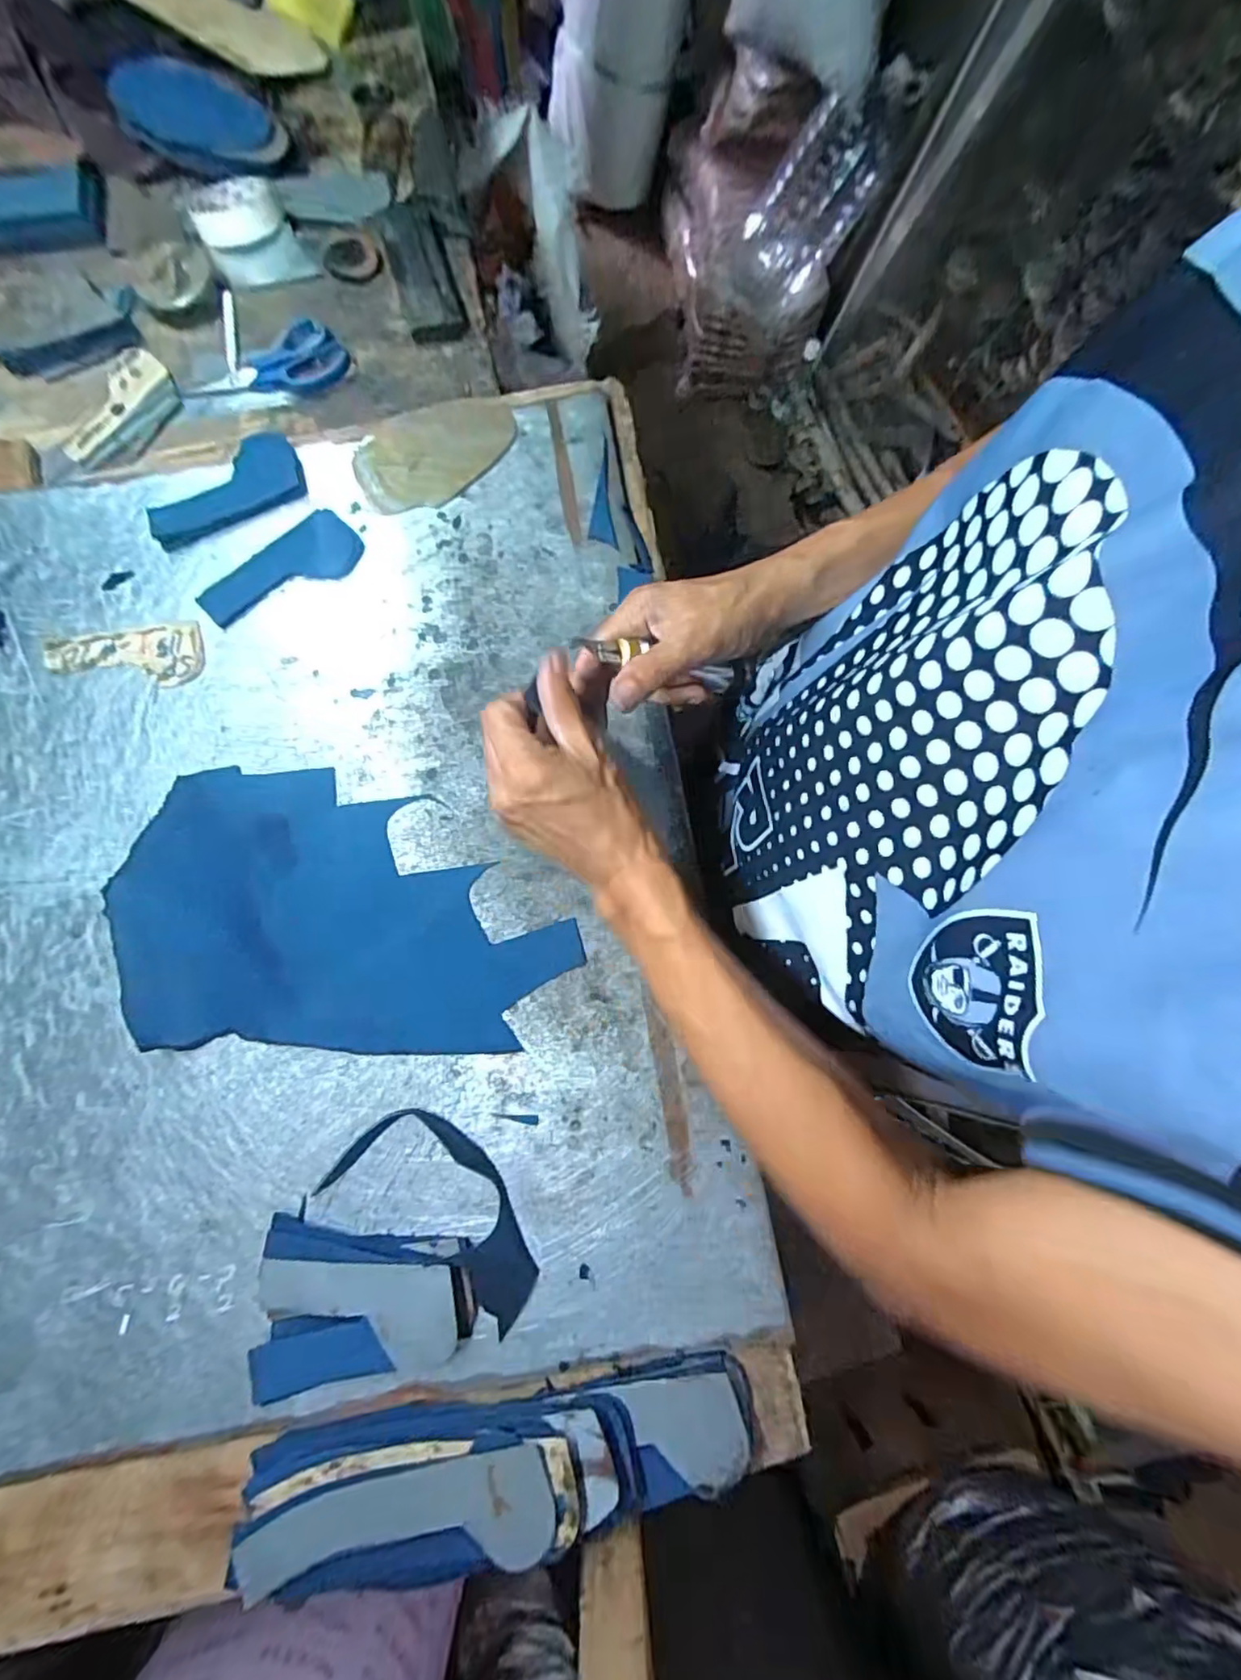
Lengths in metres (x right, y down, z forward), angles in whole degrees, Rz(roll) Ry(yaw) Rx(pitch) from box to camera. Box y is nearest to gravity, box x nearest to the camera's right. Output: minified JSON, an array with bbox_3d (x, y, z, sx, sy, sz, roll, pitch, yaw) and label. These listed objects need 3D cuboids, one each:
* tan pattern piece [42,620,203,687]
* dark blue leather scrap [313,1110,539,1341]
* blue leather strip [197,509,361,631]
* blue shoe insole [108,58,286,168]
[{"bbox_3d":[-0.416,-0.150,0.520,0.129,0.004,0.053,-8,79,-2],"label":"tan pattern piece"},{"bbox_3d":[-0.123,0.259,0.440,0.164,0.014,0.082,35,81,7],"label":"dark blue leather scrap"},{"bbox_3d":[-0.290,-0.230,0.532,0.138,0.012,0.053,-35,81,-7],"label":"blue leather strip"},{"bbox_3d":[-0.439,-0.767,0.648,0.171,0.024,0.105,13,79,3],"label":"blue shoe insole"}]

